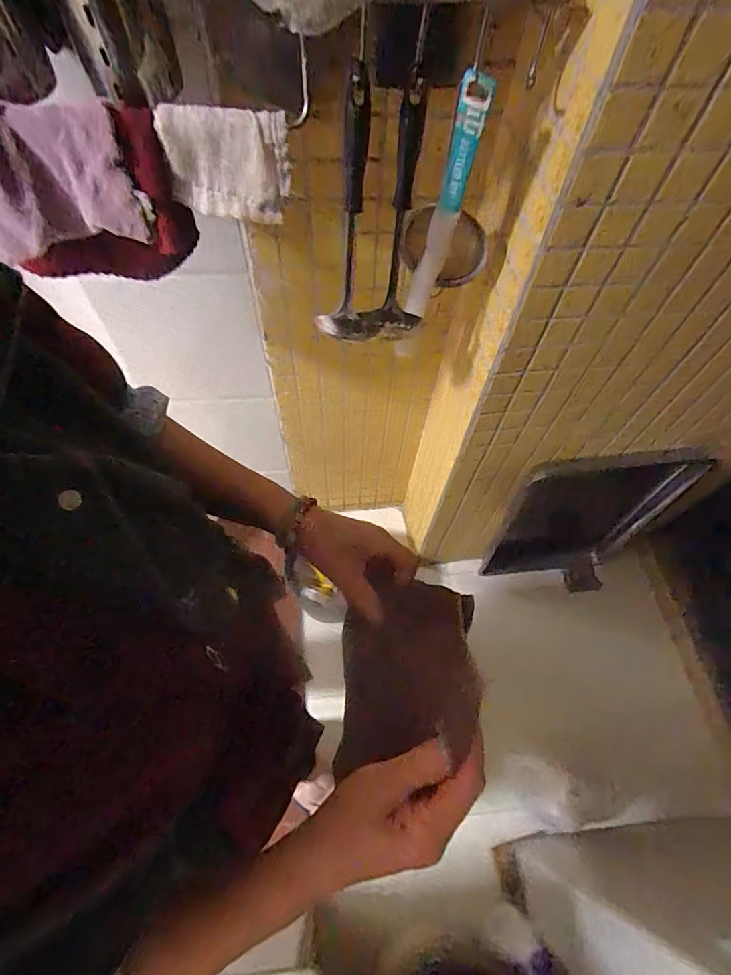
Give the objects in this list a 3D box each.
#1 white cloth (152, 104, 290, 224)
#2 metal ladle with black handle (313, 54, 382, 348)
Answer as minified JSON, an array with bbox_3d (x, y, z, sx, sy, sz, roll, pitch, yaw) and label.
[{"bbox_3d":[-0.134,-0.312,0.456,0.116,0.084,0.029,1,62,-1],"label":"white cloth"},{"bbox_3d":[-0.022,-0.289,0.531,0.078,0.284,0.052,-3,62,-4],"label":"metal ladle with black handle"}]

